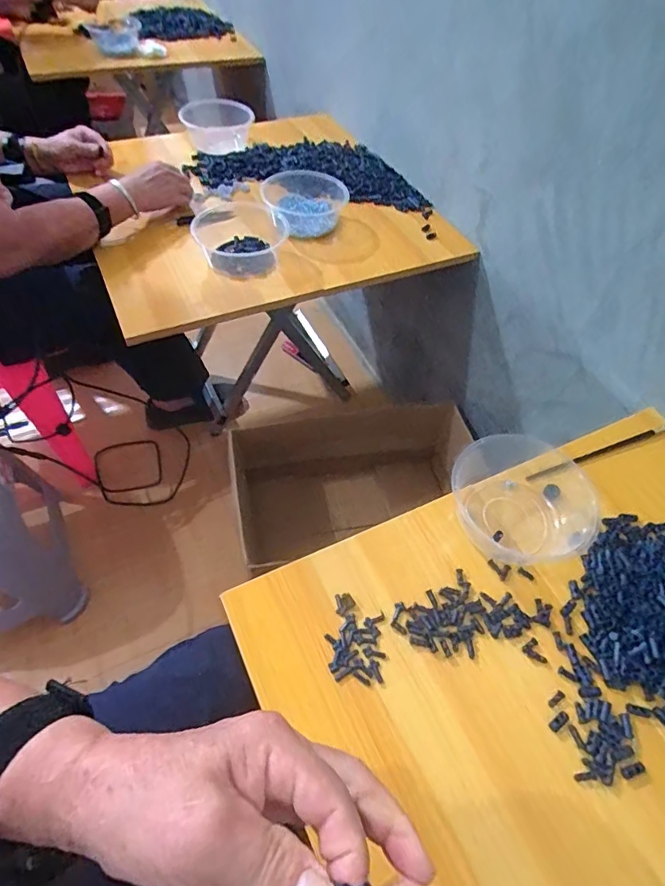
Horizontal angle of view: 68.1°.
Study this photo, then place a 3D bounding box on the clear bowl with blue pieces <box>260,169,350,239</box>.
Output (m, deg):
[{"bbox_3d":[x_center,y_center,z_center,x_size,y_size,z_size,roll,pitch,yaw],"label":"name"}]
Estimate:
[{"bbox_3d":[-0.053,-0.433,0.871,0.142,0.052,0.171,-13,57,-13],"label":"clear bowl with blue pieces"}]

